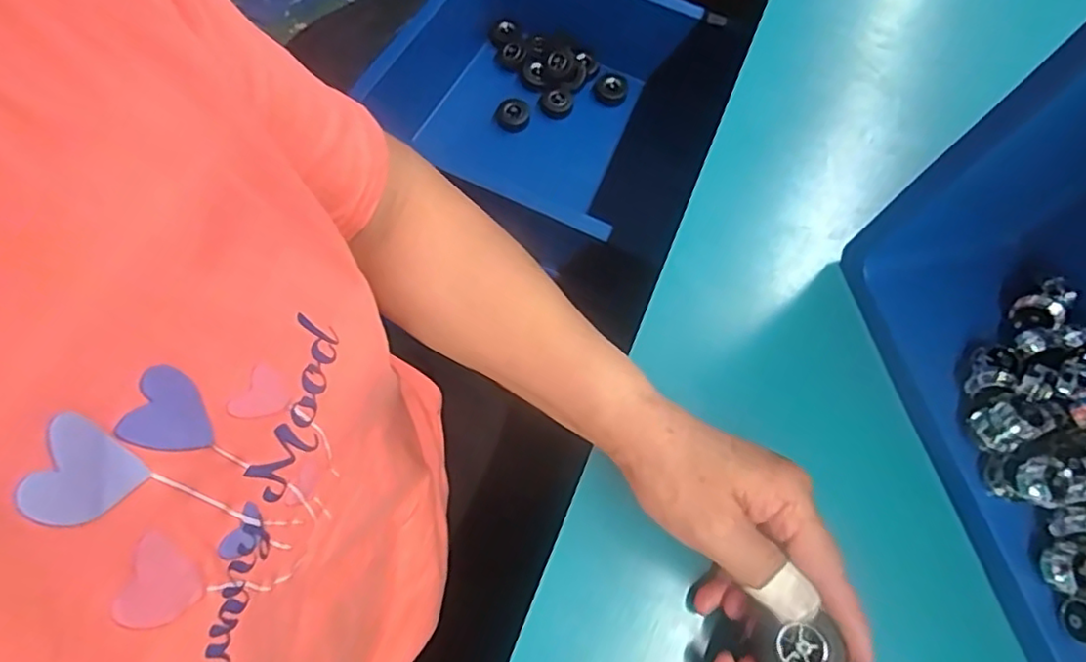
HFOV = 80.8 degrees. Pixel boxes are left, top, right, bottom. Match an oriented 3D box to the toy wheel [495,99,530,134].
[{"bbox_3d":[-0.035,-0.249,0.739,0.039,0.016,0.038,2,96,5],"label":"toy wheel"}]

